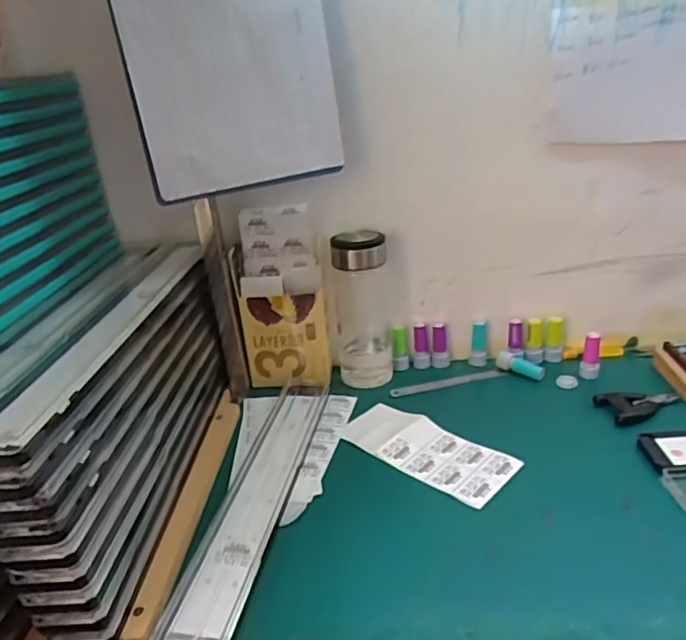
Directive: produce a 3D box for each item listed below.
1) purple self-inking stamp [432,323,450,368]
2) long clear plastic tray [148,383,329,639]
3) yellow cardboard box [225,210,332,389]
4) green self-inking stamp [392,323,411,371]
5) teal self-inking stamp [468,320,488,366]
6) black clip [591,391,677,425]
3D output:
[{"bbox_3d":[0.132,0.035,0.796,0.023,0.057,0.017,-1,24,10],"label":"purple self-inking stamp"},{"bbox_3d":[-0.089,0.183,0.567,0.061,0.014,0.447,0,24,12],"label":"long clear plastic tray"},{"bbox_3d":[-0.078,-0.022,0.757,0.111,0.229,0.064,-5,23,1],"label":"yellow cardboard box"},{"bbox_3d":[0.078,0.037,0.797,0.021,0.059,0.017,-3,23,5],"label":"green self-inking stamp"},{"bbox_3d":[0.182,0.031,0.791,0.023,0.059,0.022,1,24,15],"label":"teal self-inking stamp"},{"bbox_3d":[0.341,0.094,0.674,0.089,0.016,0.057,-12,24,-14],"label":"black clip"}]

